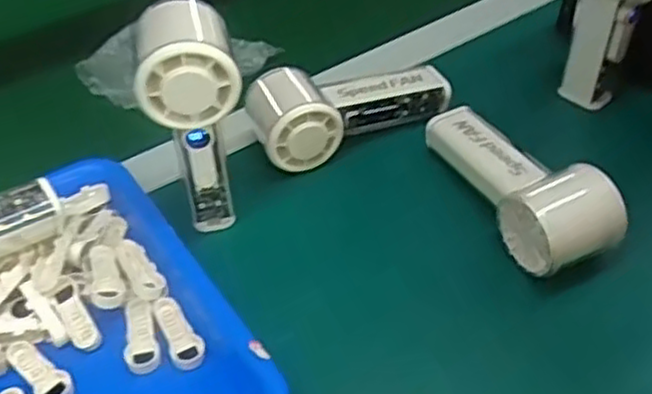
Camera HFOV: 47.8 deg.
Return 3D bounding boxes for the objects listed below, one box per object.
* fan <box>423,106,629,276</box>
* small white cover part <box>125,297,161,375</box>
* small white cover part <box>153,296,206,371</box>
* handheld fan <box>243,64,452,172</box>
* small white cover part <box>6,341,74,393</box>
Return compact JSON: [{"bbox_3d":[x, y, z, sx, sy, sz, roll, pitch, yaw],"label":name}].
[{"bbox_3d":[0.124,-0.014,0.489,0.054,0.059,0.157,-19,47,-17],"label":"fan"},{"bbox_3d":[-0.109,0.081,0.434,0.019,0.004,0.046,-10,58,-8],"label":"small white cover part"},{"bbox_3d":[-0.087,0.080,0.437,0.020,0.009,0.049,-19,47,-16],"label":"small white cover part"},{"bbox_3d":[0.018,-0.070,0.557,0.150,0.050,0.065,-18,46,-16],"label":"handheld fan"},{"bbox_3d":[-0.163,0.099,0.419,0.047,0.005,0.019,38,56,18],"label":"small white cover part"}]

